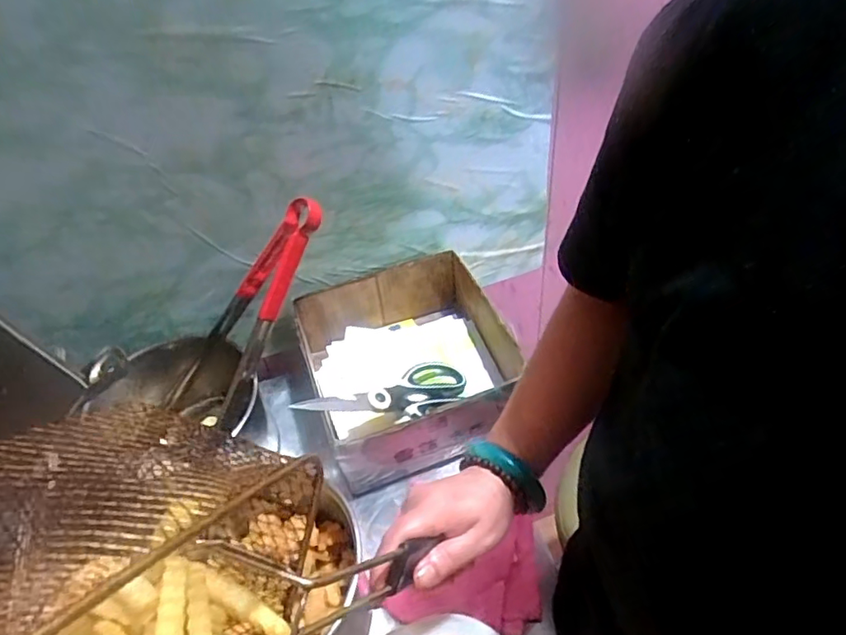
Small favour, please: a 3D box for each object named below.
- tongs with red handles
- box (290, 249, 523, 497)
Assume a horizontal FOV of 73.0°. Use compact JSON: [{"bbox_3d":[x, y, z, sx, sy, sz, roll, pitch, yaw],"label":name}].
[{"bbox_3d":[-0.173,0.001,0.578,0.092,0.023,0.263,44,107,35],"label":"tongs with red handles"},{"bbox_3d":[-0.015,0.052,0.646,0.217,0.095,0.216,-18,46,-10],"label":"box"}]

